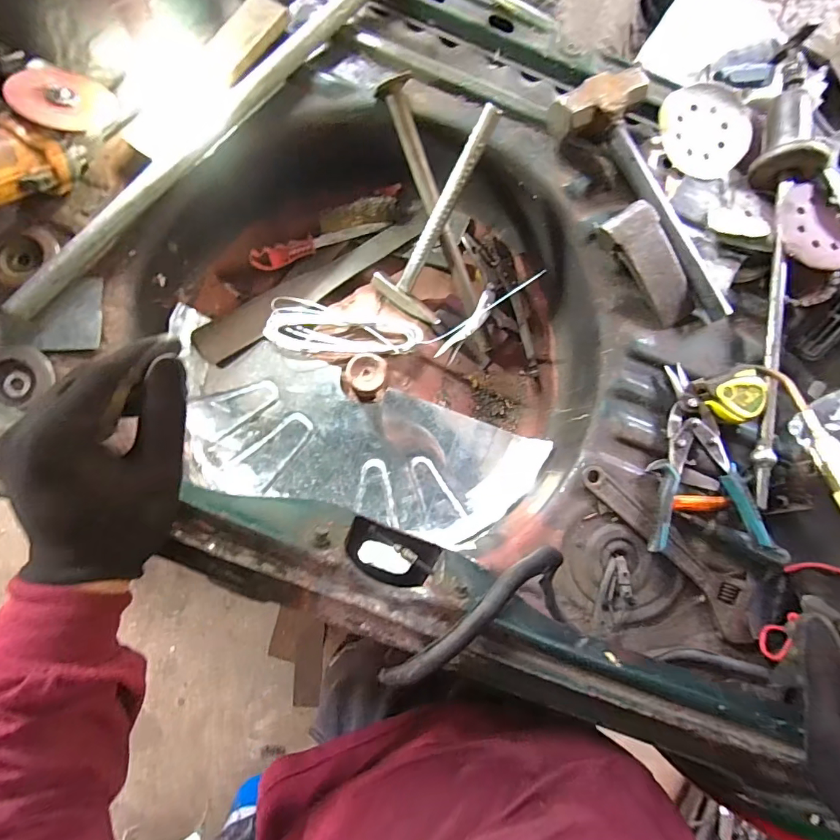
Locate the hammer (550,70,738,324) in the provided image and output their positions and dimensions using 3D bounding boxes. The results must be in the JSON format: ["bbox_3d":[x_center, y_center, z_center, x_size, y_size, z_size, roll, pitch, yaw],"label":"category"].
[{"bbox_3d":[0.311,-0.289,0.570,0.132,0.035,0.335,-35,90,-4],"label":"hammer"}]

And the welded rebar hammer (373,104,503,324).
[{"bbox_3d":[0.030,-0.266,0.604,0.110,0.030,0.272,30,127,-2],"label":"welded rebar hammer"}]

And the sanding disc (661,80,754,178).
[{"bbox_3d":[0.365,-0.373,0.582,0.120,0.009,0.121,0,88,-3],"label":"sanding disc"}]

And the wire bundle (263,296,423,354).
[{"bbox_3d":[-0.113,-0.127,0.667,0.221,0.029,0.077,12,88,-3],"label":"wire bundle"}]

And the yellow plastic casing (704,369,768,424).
[{"bbox_3d":[0.388,-0.028,0.553,0.064,0.022,0.053,-23,90,-4],"label":"yellow plastic casing"}]

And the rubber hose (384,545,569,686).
[{"bbox_3d":[0.038,0.138,0.317,0.151,0.048,0.033,-24,90,-4],"label":"rubber hose"}]

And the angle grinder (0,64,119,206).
[{"bbox_3d":[-0.446,-0.269,0.470,0.073,0.077,0.288,33,62,-2],"label":"angle grinder"}]

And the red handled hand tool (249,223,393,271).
[{"bbox_3d":[-0.148,-0.268,0.684,0.210,0.044,0.029,-20,90,-4],"label":"red handled hand tool"}]

